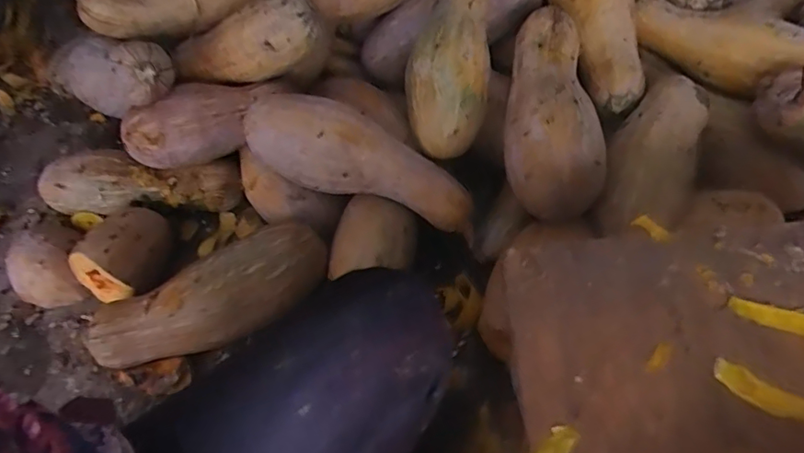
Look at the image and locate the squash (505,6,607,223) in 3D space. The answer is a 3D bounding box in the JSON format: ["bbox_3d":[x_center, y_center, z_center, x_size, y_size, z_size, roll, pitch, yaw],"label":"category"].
[{"bbox_3d":[0.213,-0.165,0.812,0.127,0.101,0.323,1,61,4],"label":"squash"}]

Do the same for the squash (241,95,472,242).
[{"bbox_3d":[-0.066,-0.092,0.809,0.347,0.125,0.107,25,65,16],"label":"squash"}]

